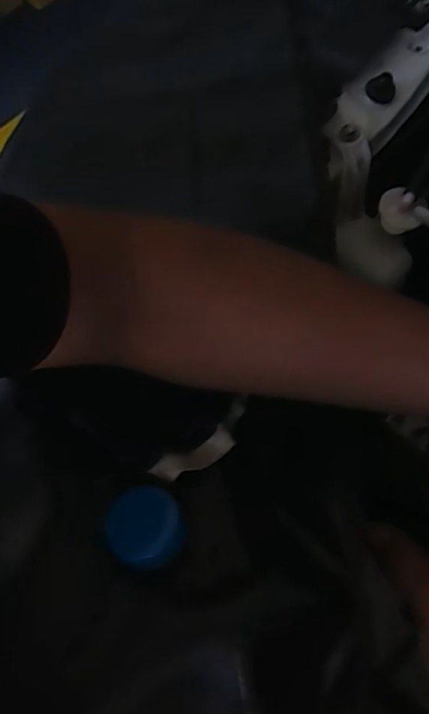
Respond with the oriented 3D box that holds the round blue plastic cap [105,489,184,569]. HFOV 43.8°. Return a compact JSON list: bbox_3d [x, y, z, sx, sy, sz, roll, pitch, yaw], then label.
[{"bbox_3d":[-0.038,0.090,0.283,0.041,0.012,0.039,0,70,-1],"label":"round blue plastic cap"}]

